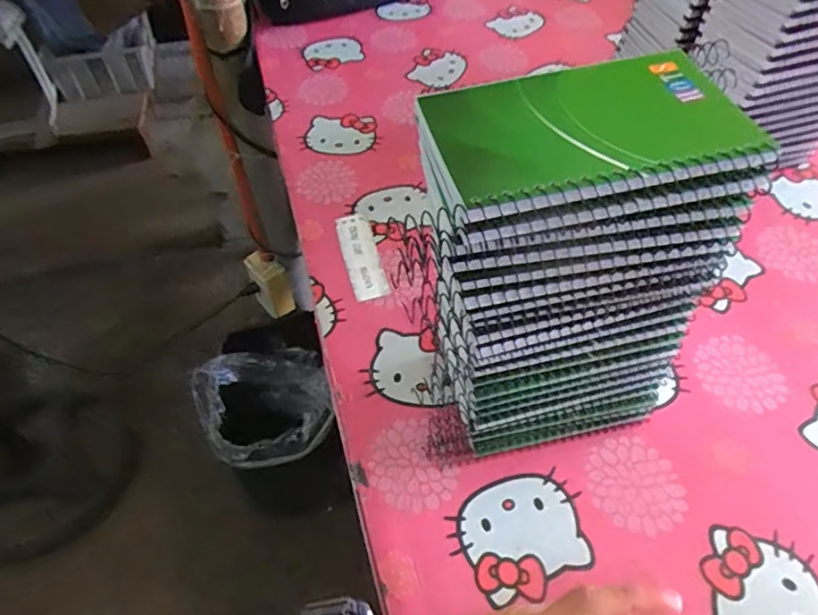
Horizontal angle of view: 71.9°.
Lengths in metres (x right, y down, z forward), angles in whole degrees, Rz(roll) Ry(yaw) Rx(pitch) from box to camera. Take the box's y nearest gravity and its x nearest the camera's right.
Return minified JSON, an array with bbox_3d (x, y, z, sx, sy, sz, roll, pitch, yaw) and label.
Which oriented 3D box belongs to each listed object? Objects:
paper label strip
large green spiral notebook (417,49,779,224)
[{"bbox_3d":[-0.045,-0.051,0.524,0.031,0.006,0.109,-14,52,-9],"label":"paper label strip"},{"bbox_3d":[0.076,-0.075,0.242,0.128,0.012,0.077,-12,52,-7],"label":"large green spiral notebook"}]

